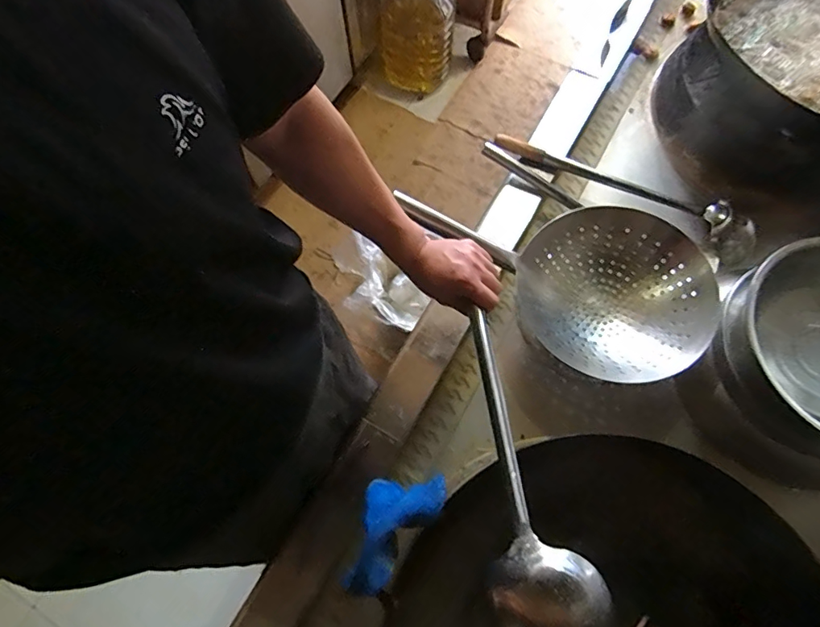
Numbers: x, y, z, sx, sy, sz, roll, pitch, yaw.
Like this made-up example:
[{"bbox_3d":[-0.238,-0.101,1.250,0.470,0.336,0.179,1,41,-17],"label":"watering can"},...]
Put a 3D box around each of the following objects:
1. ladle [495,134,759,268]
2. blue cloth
[{"bbox_3d":[0.393,-0.228,0.898,0.501,0.070,0.094,32,72,12],"label":"ladle"},{"bbox_3d":[-0.028,0.226,0.528,0.081,0.086,0.154,38,73,14],"label":"blue cloth"}]

